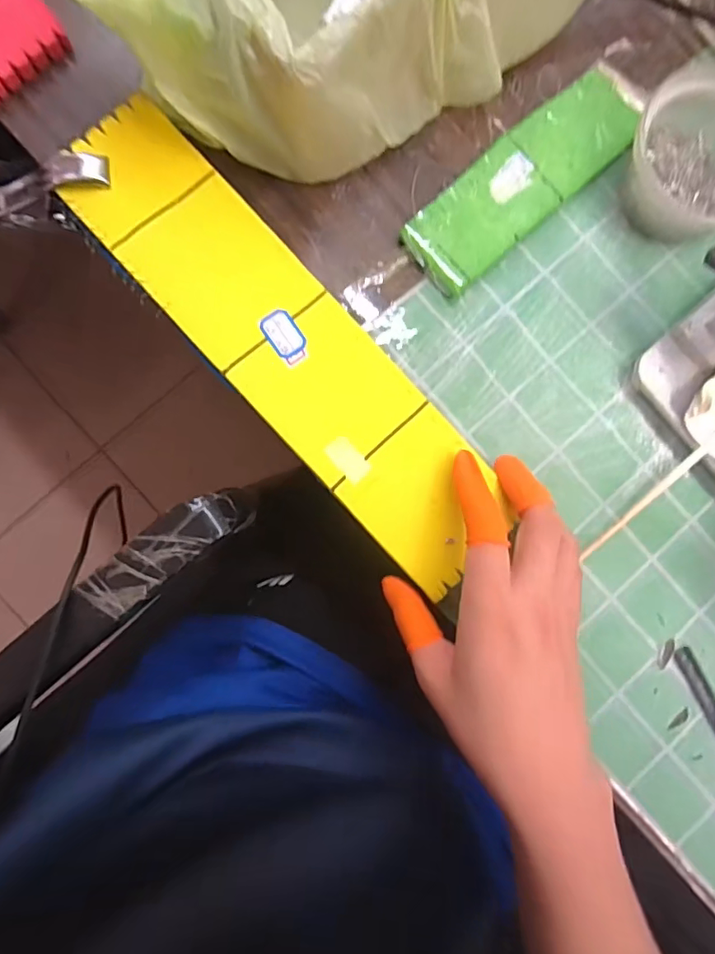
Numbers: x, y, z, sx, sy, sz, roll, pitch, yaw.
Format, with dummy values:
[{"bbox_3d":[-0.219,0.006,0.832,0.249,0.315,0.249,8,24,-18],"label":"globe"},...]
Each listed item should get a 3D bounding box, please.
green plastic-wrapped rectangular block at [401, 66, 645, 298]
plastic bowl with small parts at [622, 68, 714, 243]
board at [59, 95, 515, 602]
[{"bbox_3d":[0.111,-0.199,0.358,0.185,0.016,0.057,-41,90,-7],"label":"green plastic-wrapped rectangular block"},{"bbox_3d":[0.222,-0.202,0.348,0.087,0.056,0.090,0,85,-5],"label":"plastic bowl with small parts"},{"bbox_3d":[-0.043,-0.081,0.324,0.082,0.007,0.337,-40,89,-7],"label":"board"}]

